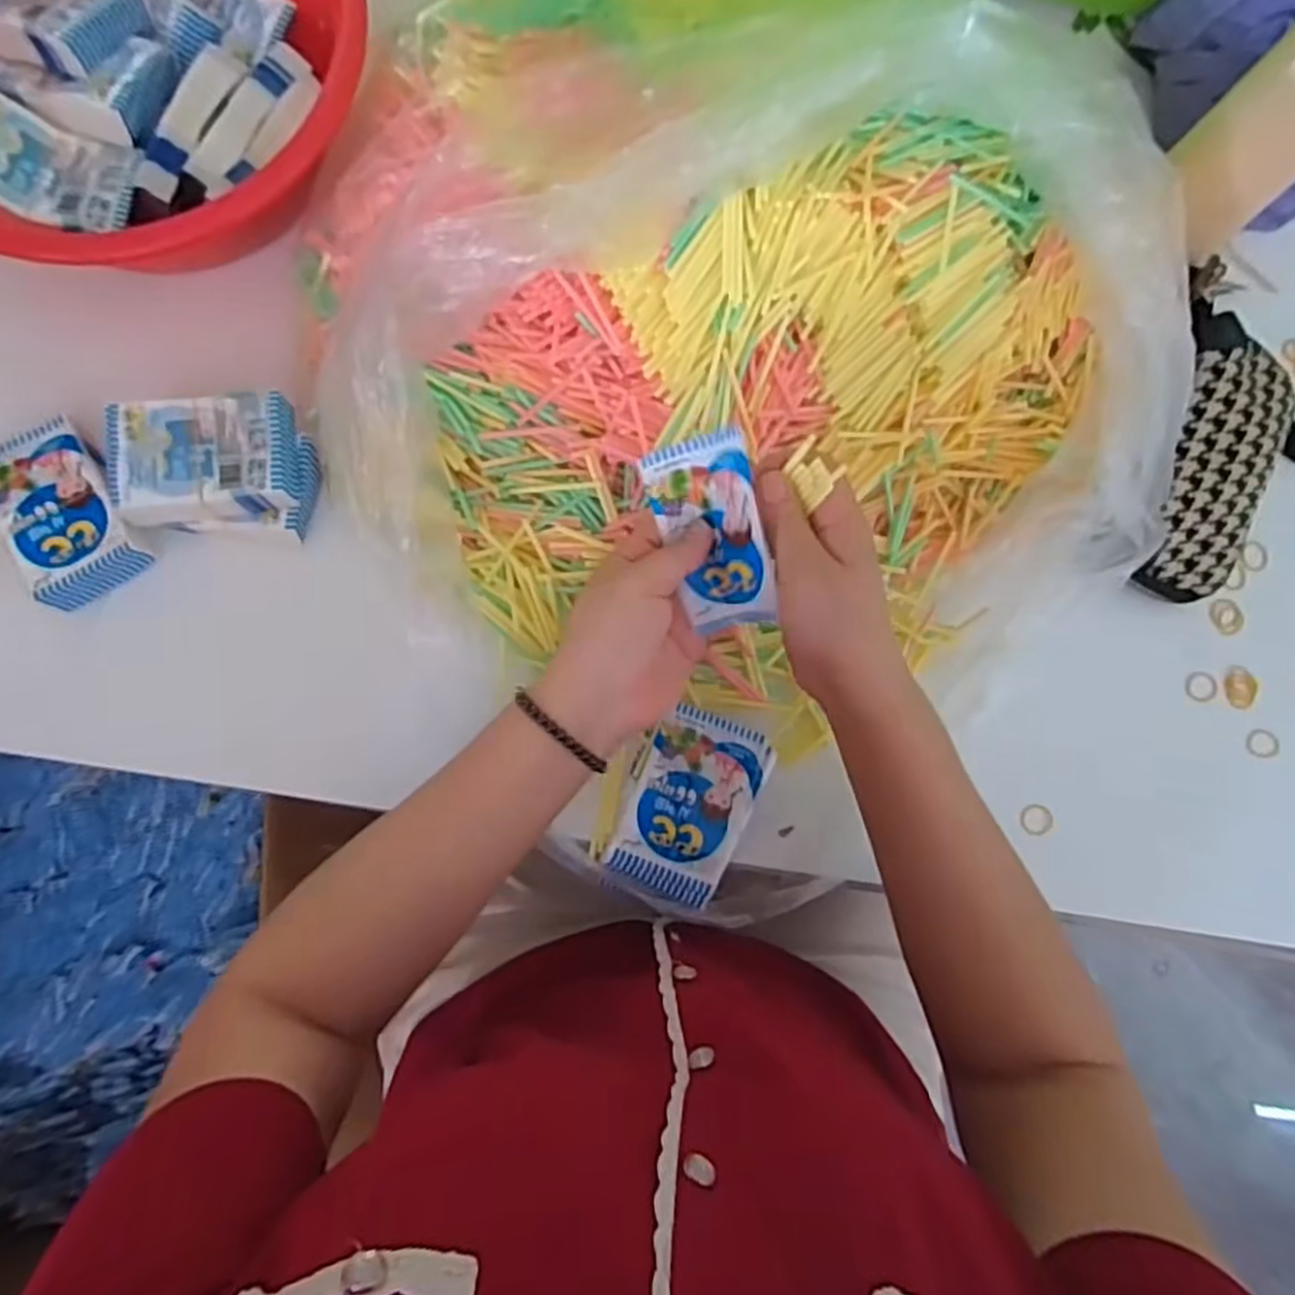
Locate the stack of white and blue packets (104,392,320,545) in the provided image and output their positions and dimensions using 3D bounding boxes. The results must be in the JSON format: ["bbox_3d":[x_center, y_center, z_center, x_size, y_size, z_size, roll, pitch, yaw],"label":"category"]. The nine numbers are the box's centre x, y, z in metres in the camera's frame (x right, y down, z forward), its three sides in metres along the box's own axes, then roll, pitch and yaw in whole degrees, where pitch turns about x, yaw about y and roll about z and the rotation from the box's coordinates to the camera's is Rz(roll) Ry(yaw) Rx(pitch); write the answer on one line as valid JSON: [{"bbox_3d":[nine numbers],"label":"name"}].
[{"bbox_3d":[-0.268,-0.114,0.477,0.116,0.030,0.079,2,82,-2],"label":"stack of white and blue packets"}]

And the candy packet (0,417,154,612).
[{"bbox_3d":[-0.368,-0.084,0.489,0.073,0.030,0.109,-26,84,-6],"label":"candy packet"}]

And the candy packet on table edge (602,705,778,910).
[{"bbox_3d":[0.025,0.097,0.487,0.074,0.023,0.113,25,82,1],"label":"candy packet on table edge"}]

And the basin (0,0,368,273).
[{"bbox_3d":[-0.333,-0.370,0.494,0.304,0.090,0.287,0,82,-3],"label":"basin"}]

